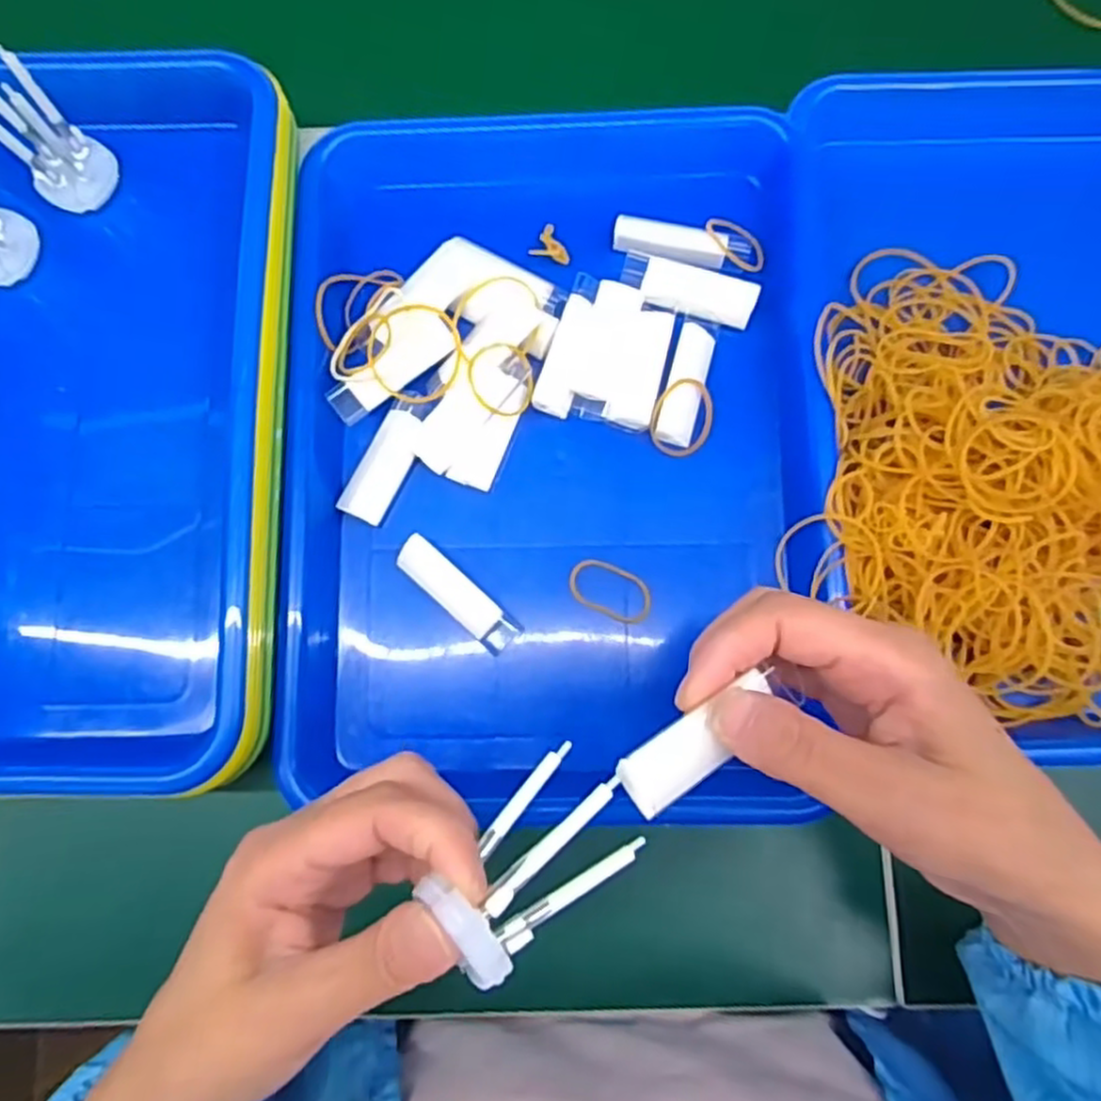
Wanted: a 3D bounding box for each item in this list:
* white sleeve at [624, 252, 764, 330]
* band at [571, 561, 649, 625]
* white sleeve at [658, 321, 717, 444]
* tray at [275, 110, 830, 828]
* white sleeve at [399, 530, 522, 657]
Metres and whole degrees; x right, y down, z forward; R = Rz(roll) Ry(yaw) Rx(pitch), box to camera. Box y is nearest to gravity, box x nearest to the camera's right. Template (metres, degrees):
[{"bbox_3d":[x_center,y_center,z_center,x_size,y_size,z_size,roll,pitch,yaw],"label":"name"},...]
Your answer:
[{"bbox_3d":[0.067,-0.126,0.359,0.065,0.013,0.023,18,81,4],"label":"white sleeve"},{"bbox_3d":[0.029,0.019,0.348,0.040,0.004,0.023,24,81,5],"label":"band"},{"bbox_3d":[0.065,-0.079,0.355,0.018,0.015,0.056,15,80,3],"label":"white sleeve"},{"bbox_3d":[-0.001,-0.048,0.352,0.236,0.032,0.335,-1,80,1],"label":"tray"},{"bbox_3d":[-0.043,0.021,0.345,0.065,0.018,0.018,42,83,7],"label":"white sleeve"}]

